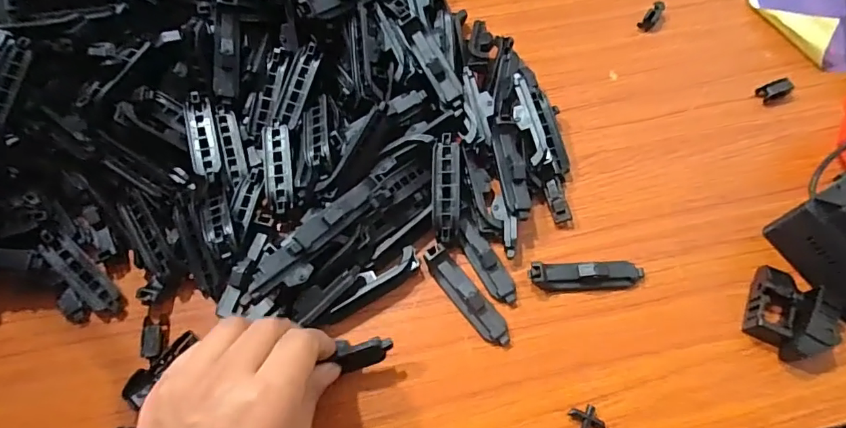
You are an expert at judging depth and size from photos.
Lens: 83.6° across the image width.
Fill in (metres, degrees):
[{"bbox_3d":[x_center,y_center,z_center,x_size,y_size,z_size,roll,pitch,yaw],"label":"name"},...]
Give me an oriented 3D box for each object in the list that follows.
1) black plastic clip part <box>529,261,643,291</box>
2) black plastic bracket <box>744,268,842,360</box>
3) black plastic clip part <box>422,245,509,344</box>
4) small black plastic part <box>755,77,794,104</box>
[{"bbox_3d":[0.107,0.040,0.309,0.072,0.016,0.016,-4,65,-1],"label":"black plastic clip part"},{"bbox_3d":[0.227,0.062,0.294,0.045,0.023,0.047,38,71,17],"label":"black plastic bracket"},{"bbox_3d":[0.028,0.053,0.304,0.016,0.016,0.073,-36,69,-15],"label":"black plastic clip part"},{"bbox_3d":[0.277,-0.098,0.372,0.025,0.010,0.014,-22,66,-10],"label":"small black plastic part"}]

